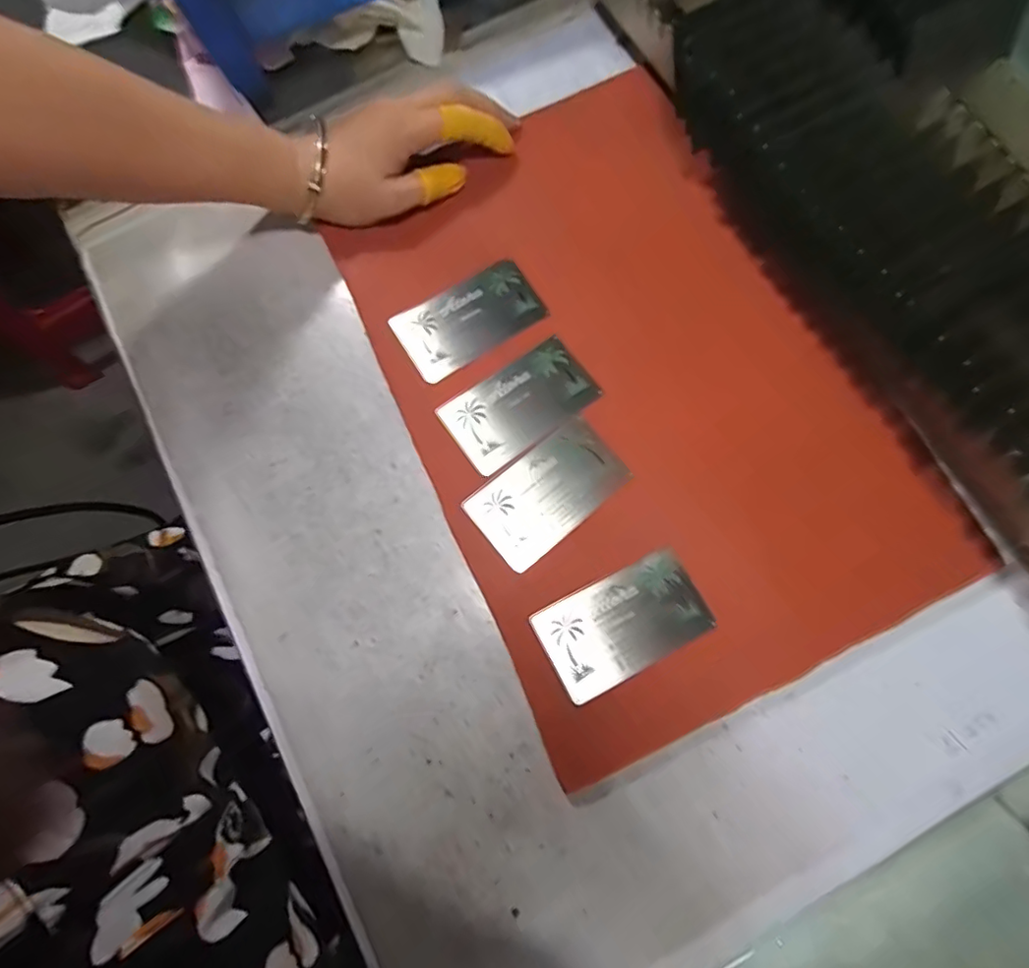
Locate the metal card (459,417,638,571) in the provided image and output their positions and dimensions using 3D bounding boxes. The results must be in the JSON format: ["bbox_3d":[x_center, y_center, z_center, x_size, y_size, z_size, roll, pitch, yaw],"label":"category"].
[{"bbox_3d":[0.019,0.003,0.315,0.087,0.004,0.051,-39,79,-7],"label":"metal card"}]

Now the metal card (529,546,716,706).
[{"bbox_3d":[0.058,0.074,0.297,0.086,0.004,0.051,-27,78,-5],"label":"metal card"}]

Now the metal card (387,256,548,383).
[{"bbox_3d":[-0.028,-0.102,0.343,0.087,0.004,0.049,-32,78,-6],"label":"metal card"}]

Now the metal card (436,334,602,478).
[{"bbox_3d":[0.003,-0.048,0.328,0.086,0.004,0.050,-36,78,-7],"label":"metal card"}]

